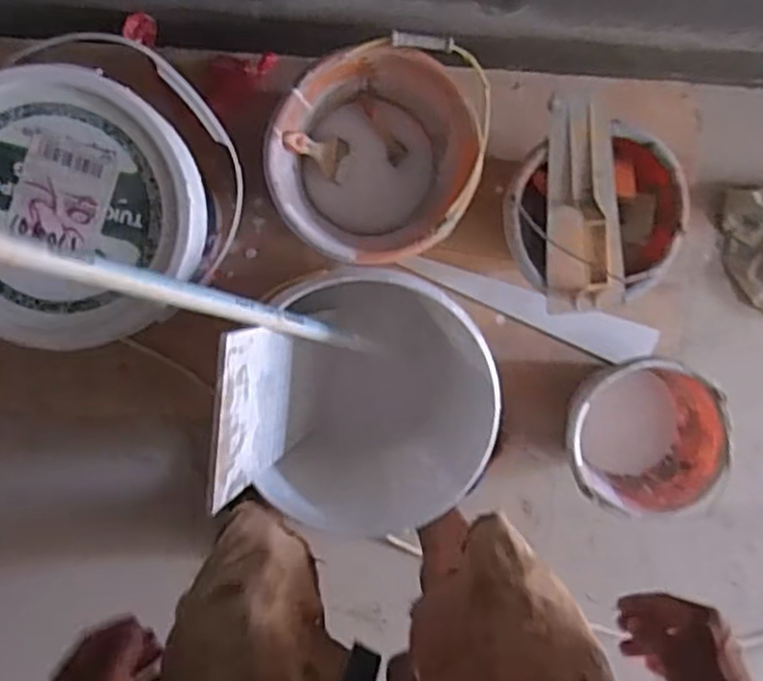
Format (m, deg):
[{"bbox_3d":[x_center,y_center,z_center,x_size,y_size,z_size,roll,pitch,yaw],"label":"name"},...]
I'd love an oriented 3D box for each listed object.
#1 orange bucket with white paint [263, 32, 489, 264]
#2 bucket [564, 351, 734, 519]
[{"bbox_3d":[-0.011,-0.255,1.032,0.275,0.217,0.275,0,96,-3],"label":"orange bucket with white paint"},{"bbox_3d":[0.388,0.142,1.129,0.222,0.181,0.226,0,96,-3],"label":"bucket"}]

